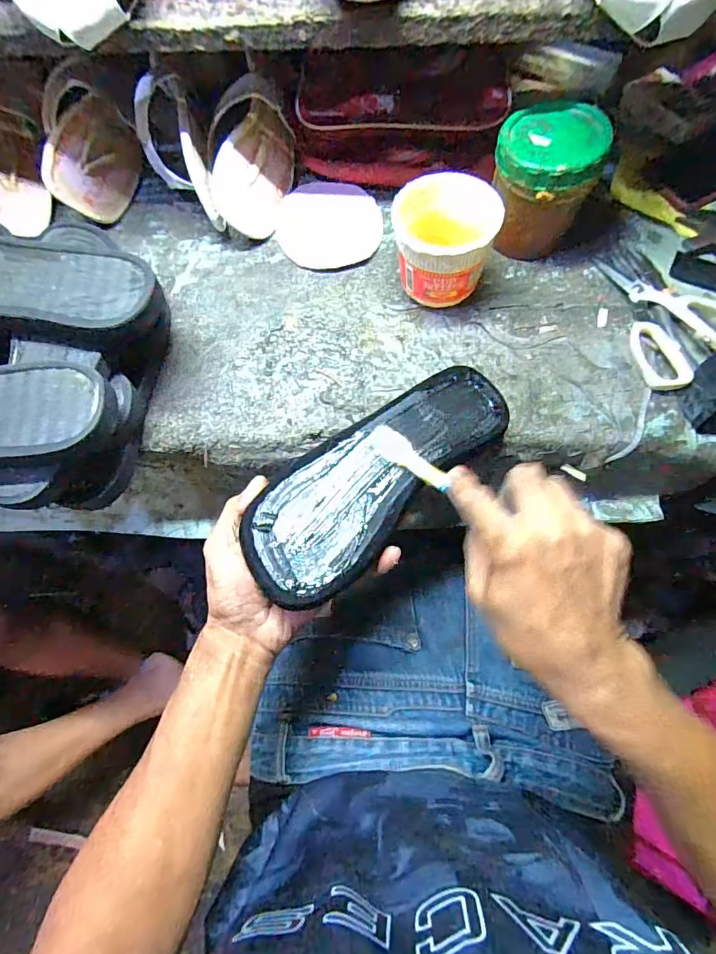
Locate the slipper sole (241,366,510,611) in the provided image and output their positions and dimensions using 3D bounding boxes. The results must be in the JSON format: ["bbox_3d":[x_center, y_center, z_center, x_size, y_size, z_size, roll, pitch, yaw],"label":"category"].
[{"bbox_3d":[0.019,-0.006,0.360,0.242,0.012,0.091,-40,75,-16],"label":"slipper sole"}]

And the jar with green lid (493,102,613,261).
[{"bbox_3d":[0.170,-0.276,0.433,0.089,0.098,0.093,0,71,1],"label":"jar with green lid"}]

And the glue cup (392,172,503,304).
[{"bbox_3d":[0.076,-0.212,0.426,0.088,0.088,0.080,0,71,1],"label":"glue cup"}]

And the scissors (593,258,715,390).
[{"bbox_3d":[0.299,-0.160,0.434,0.098,0.026,0.152,-13,71,-4],"label":"scissors"}]

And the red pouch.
[{"bbox_3d":[0.046,-0.383,0.490,0.220,0.071,0.122,-7,71,-2],"label":"red pouch"}]

